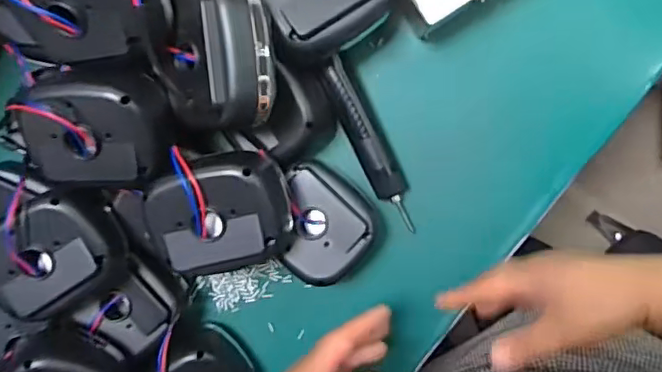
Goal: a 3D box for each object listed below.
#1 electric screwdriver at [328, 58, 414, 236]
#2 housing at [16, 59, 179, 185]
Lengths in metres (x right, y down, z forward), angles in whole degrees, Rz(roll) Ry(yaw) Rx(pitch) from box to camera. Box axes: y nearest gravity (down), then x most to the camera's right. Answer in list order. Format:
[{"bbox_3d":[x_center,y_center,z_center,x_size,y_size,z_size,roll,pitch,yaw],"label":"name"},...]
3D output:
[{"bbox_3d":[0.039,-0.037,0.563,0.032,0.028,0.181,-27,94,7],"label":"electric screwdriver"},{"bbox_3d":[-0.195,-0.041,0.477,0.120,0.054,0.107,-3,120,10],"label":"housing"}]

